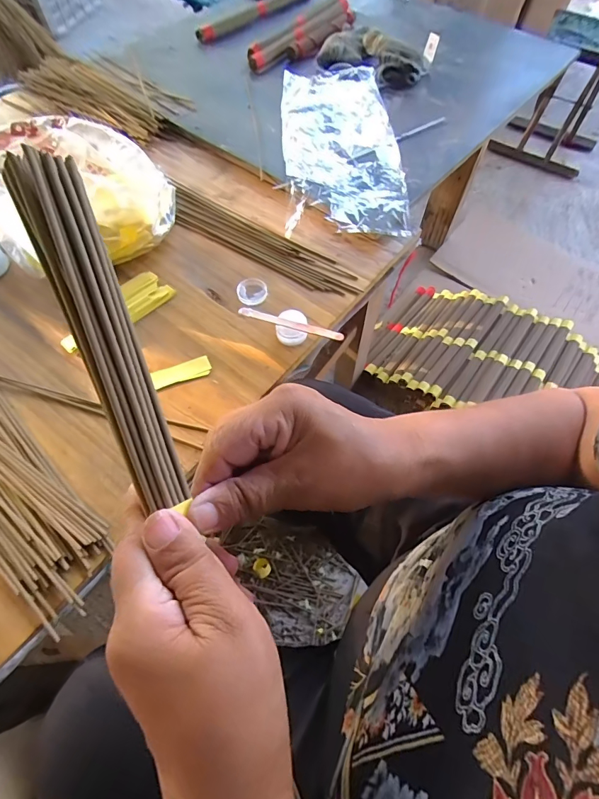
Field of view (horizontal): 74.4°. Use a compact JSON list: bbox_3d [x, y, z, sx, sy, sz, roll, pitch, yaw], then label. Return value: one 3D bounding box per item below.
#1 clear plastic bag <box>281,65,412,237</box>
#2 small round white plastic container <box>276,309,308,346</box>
[{"bbox_3d":[0.061,-0.404,0.620,0.169,0.036,0.392,-3,62,-2],"label":"clear plastic bag"},{"bbox_3d":[-0.010,-0.084,0.465,0.035,0.026,0.033,0,62,0],"label":"small round white plastic container"}]

